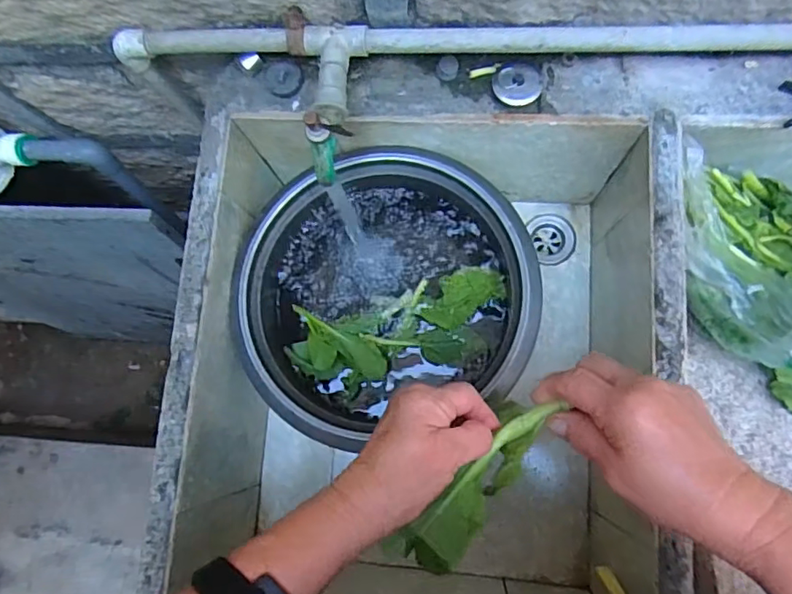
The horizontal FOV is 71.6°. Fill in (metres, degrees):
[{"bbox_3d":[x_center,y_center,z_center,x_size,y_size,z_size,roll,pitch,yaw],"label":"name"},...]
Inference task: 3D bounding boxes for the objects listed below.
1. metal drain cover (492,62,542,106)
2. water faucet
[{"bbox_3d":[0.114,-0.201,0.515,0.045,0.009,0.041,-2,83,6],"label":"metal drain cover"},{"bbox_3d":[-0.058,-0.170,0.470,0.030,0.058,0.129,-2,83,6],"label":"water faucet"}]

